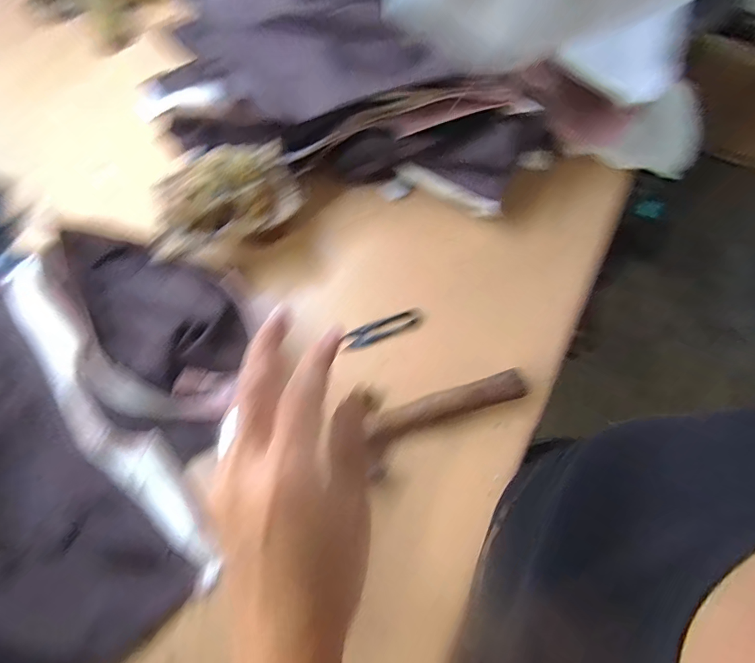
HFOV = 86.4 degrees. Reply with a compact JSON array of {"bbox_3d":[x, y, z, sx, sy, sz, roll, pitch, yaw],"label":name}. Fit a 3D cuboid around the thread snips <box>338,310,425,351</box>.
[{"bbox_3d":[0.007,-0.003,0.492,0.100,0.011,0.024,-22,68,-7],"label":"thread snips"}]

